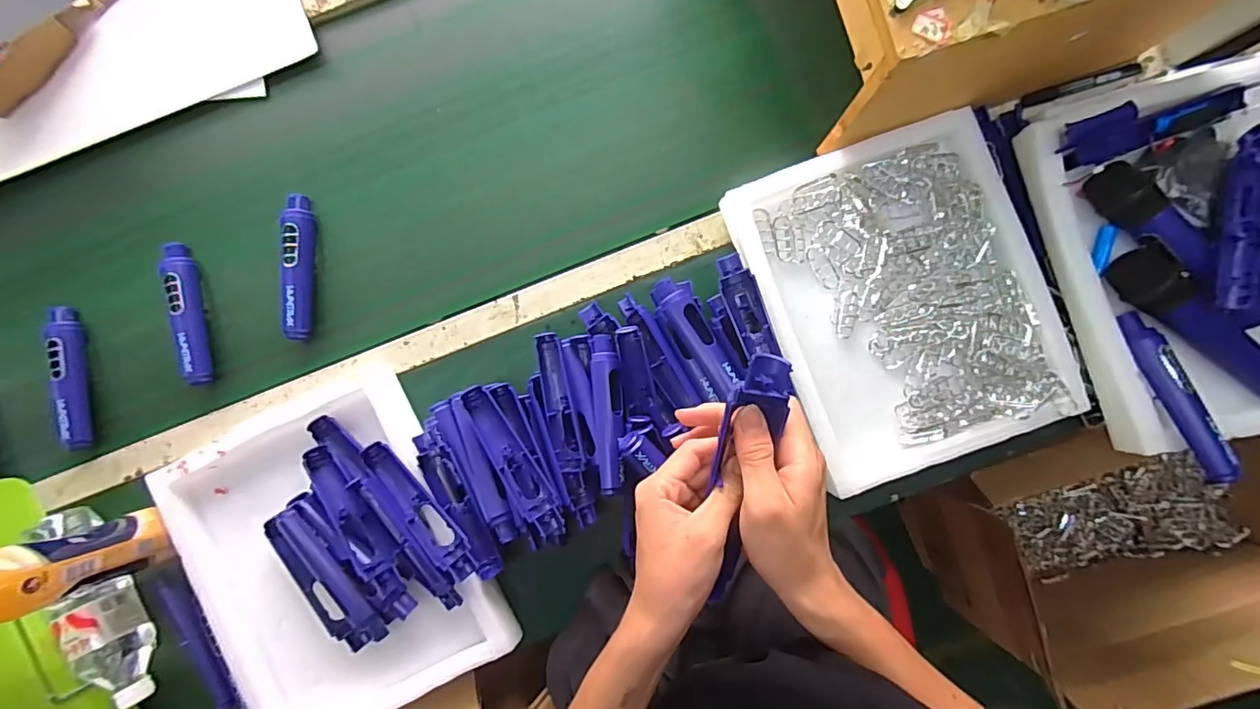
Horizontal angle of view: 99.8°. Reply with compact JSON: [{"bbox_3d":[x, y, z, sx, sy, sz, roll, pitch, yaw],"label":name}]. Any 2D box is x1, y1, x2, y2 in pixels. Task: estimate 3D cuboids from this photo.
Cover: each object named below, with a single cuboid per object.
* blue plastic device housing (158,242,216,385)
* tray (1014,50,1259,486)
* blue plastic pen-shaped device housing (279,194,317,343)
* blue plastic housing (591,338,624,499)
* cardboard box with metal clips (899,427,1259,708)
[{"bbox_3d":[-0.523,-0.048,0.628,0.024,0.031,0.168,-11,87,1],"label":"blue plastic device housing"},{"bbox_3d":[0.607,-0.112,0.531,0.325,0.081,0.377,-19,87,1],"label":"tray"},{"bbox_3d":[-0.394,-0.104,0.624,0.029,0.029,0.170,0,88,2],"label":"blue plastic pen-shaped device housing"},{"bbox_3d":[-0.024,0.063,0.580,0.032,0.021,0.168,-4,87,2],"label":"blue plastic housing"},{"bbox_3d":[0.784,0.273,0.844,0.509,0.304,0.327,-15,87,1],"label":"cardboard box with metal clips"}]

